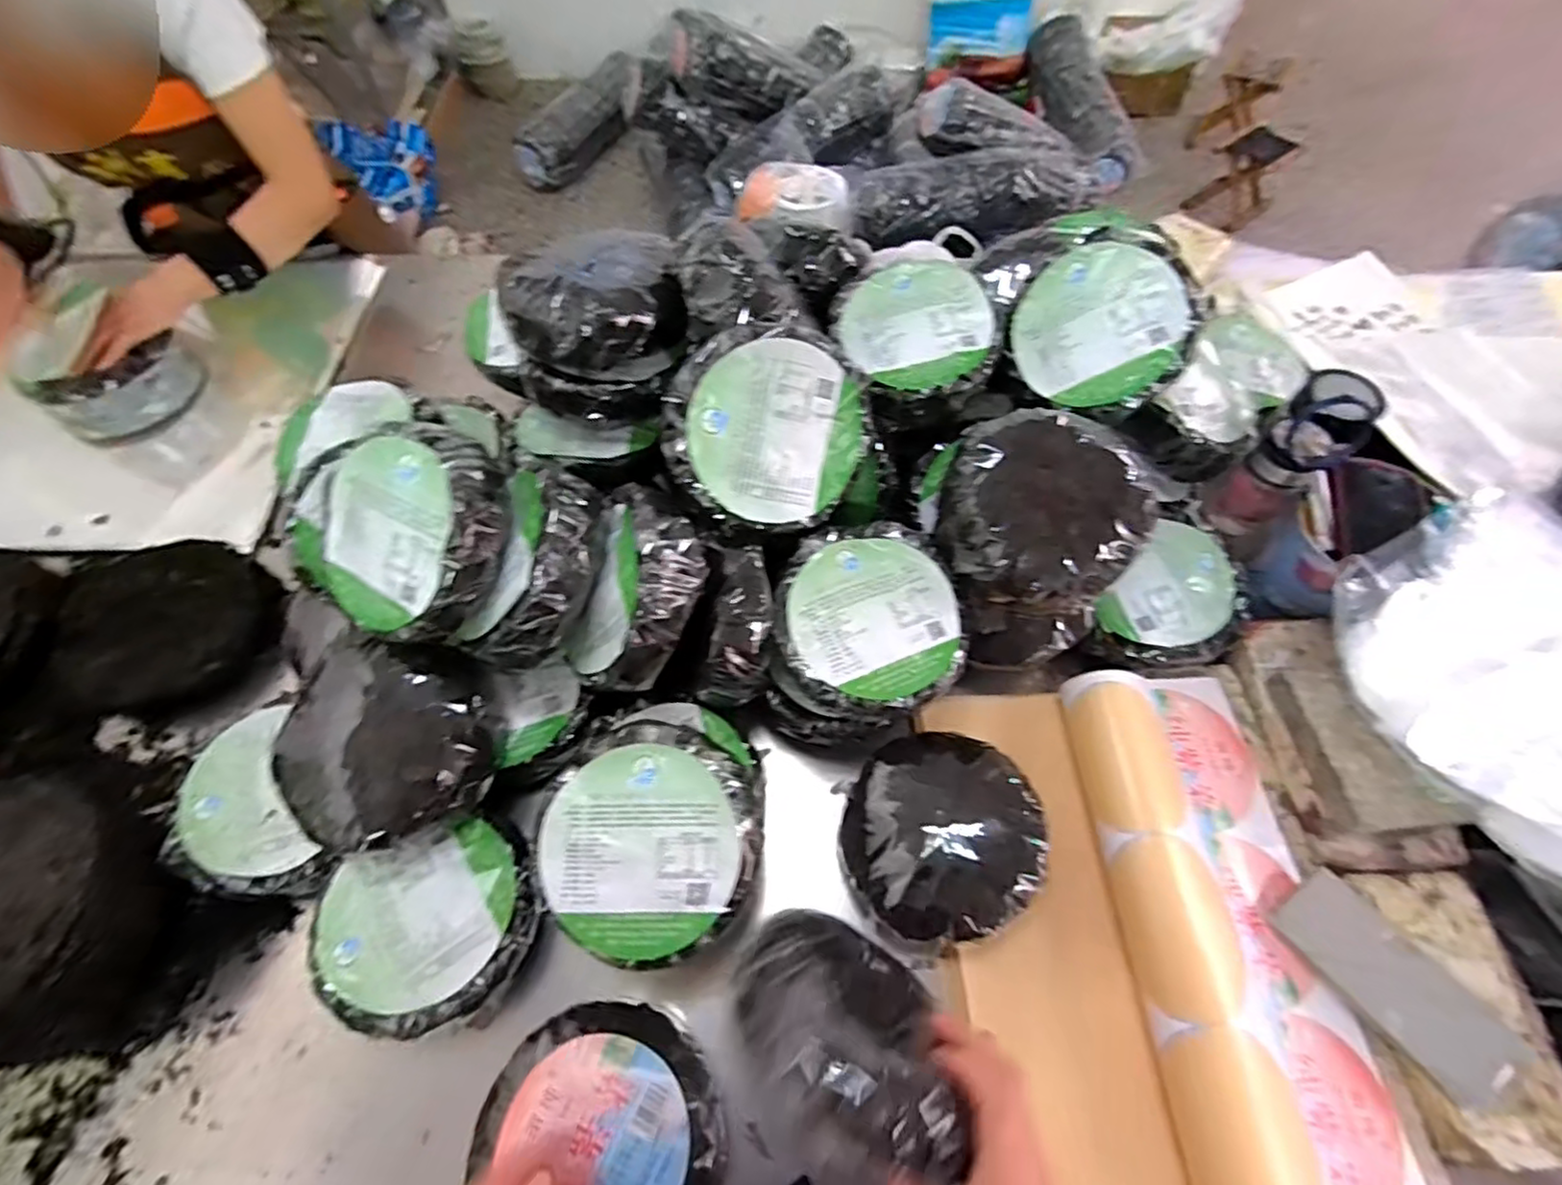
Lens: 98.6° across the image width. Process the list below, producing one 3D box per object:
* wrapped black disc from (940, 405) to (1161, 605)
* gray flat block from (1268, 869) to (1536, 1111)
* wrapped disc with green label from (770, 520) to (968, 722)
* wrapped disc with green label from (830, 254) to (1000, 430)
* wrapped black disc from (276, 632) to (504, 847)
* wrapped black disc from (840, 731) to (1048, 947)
[{"bbox_3d":[0.233,-0.075,0.594,0.174,0.060,0.170,5,91,7],"label":"wrapped black disc"},{"bbox_3d":[0.498,0.315,0.542,0.072,0.012,0.169,-41,67,-2],"label":"gray flat block"},{"bbox_3d":[0.079,0.030,0.625,0.166,0.070,0.175,0,61,0],"label":"wrapped disc with green label"},{"bbox_3d":[0.141,-0.269,0.710,0.164,0.064,0.175,-13,62,-7],"label":"wrapped disc with green label"},{"bbox_3d":[-0.335,0.124,0.581,0.167,0.059,0.165,2,72,-5],"label":"wrapped black disc"},{"bbox_3d":[0.140,0.212,0.595,0.160,0.069,0.173,0,61,0],"label":"wrapped black disc"}]

